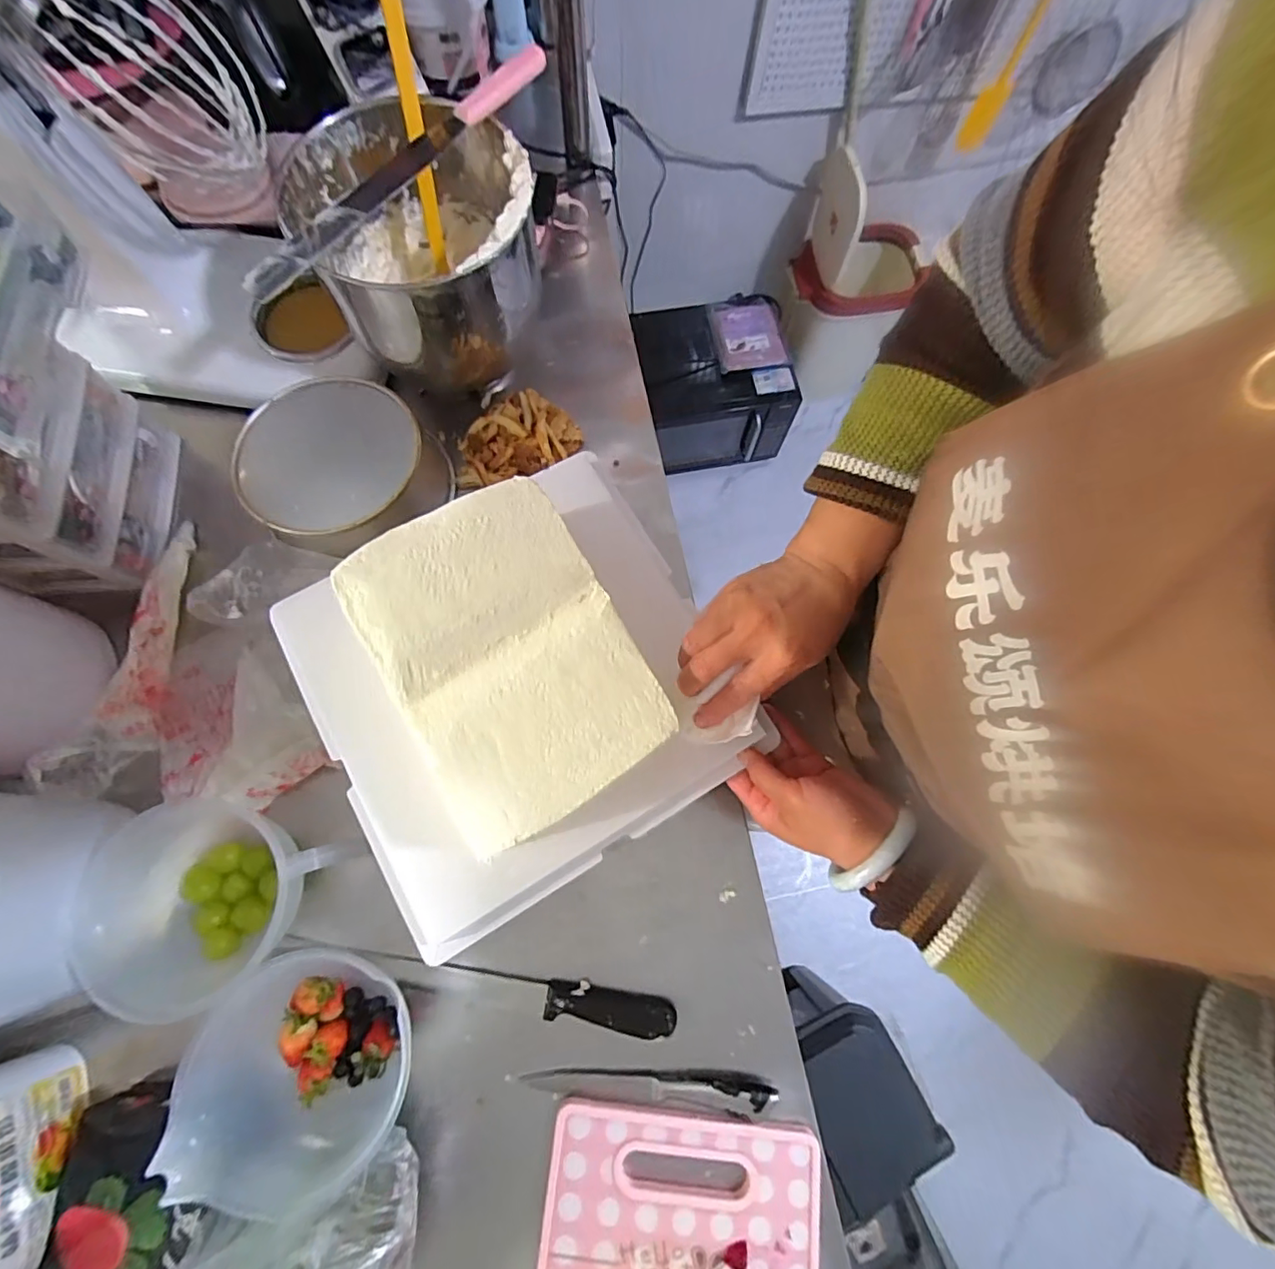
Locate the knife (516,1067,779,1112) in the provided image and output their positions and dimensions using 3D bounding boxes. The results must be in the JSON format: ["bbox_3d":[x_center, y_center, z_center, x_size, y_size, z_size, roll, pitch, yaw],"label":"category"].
[{"bbox_3d":[0.011,0.389,0.470,0.216,0.016,0.022,5,74,-1],"label":"knife"}]

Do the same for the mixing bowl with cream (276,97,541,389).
[{"bbox_3d":[-0.204,-0.376,0.558,0.203,0.177,0.211,1,74,-2],"label":"mixing bowl with cream"}]

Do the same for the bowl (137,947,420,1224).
[{"bbox_3d":[-0.257,0.332,0.428,0.146,0.083,0.148,1,74,-2],"label":"bowl"}]

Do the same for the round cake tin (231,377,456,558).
[{"bbox_3d":[-0.306,-0.175,0.574,0.191,0.073,0.188,1,74,-2],"label":"round cake tin"}]

